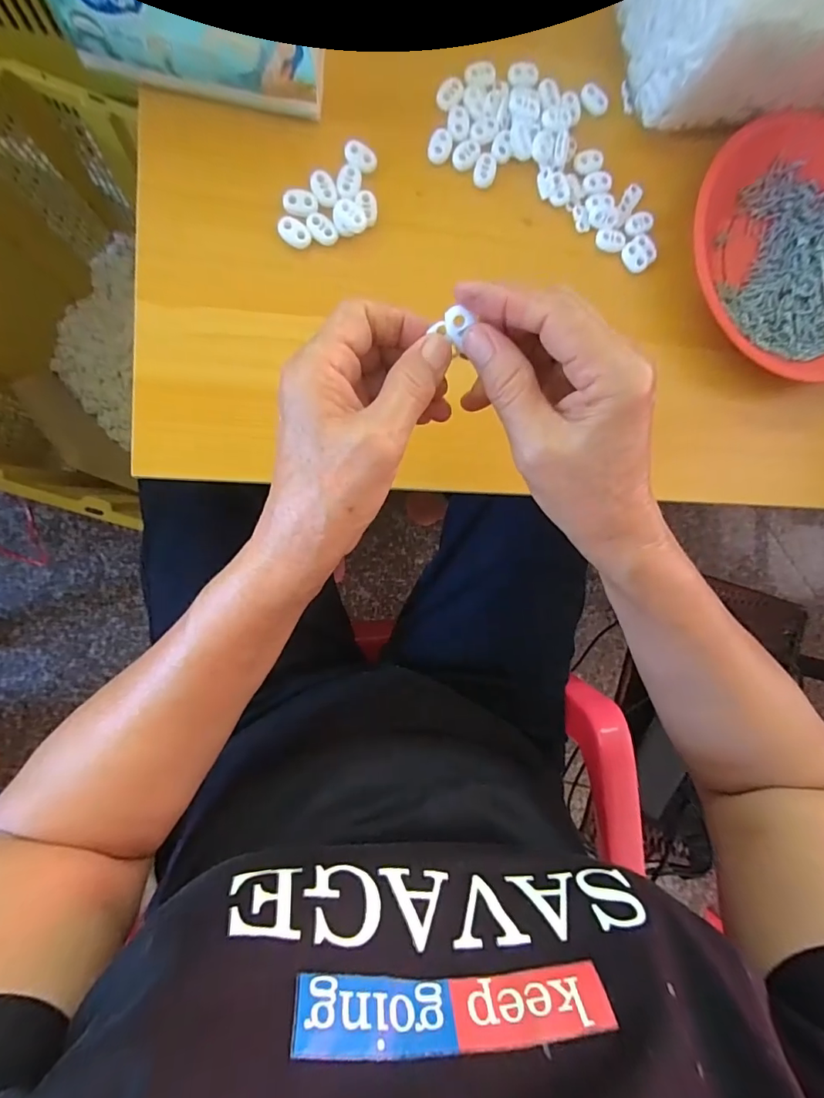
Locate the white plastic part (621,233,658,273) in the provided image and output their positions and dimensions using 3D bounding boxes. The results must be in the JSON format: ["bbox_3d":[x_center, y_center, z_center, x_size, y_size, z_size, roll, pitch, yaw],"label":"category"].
[{"bbox_3d":[0.171,-0.223,0.357,0.023,0.006,0.025,0,90,-10],"label":"white plastic part"}]

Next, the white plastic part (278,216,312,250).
[{"bbox_3d":[-0.078,-0.209,0.313,0.022,0.004,0.015,29,86,-9],"label":"white plastic part"}]

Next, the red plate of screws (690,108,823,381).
[{"bbox_3d":[0.304,-0.231,0.368,0.192,0.027,0.181,0,90,-10],"label":"red plate of screws"}]

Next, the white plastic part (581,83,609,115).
[{"bbox_3d":[0.135,-0.332,0.349,0.023,0.006,0.014,31,85,-8],"label":"white plastic part"}]

